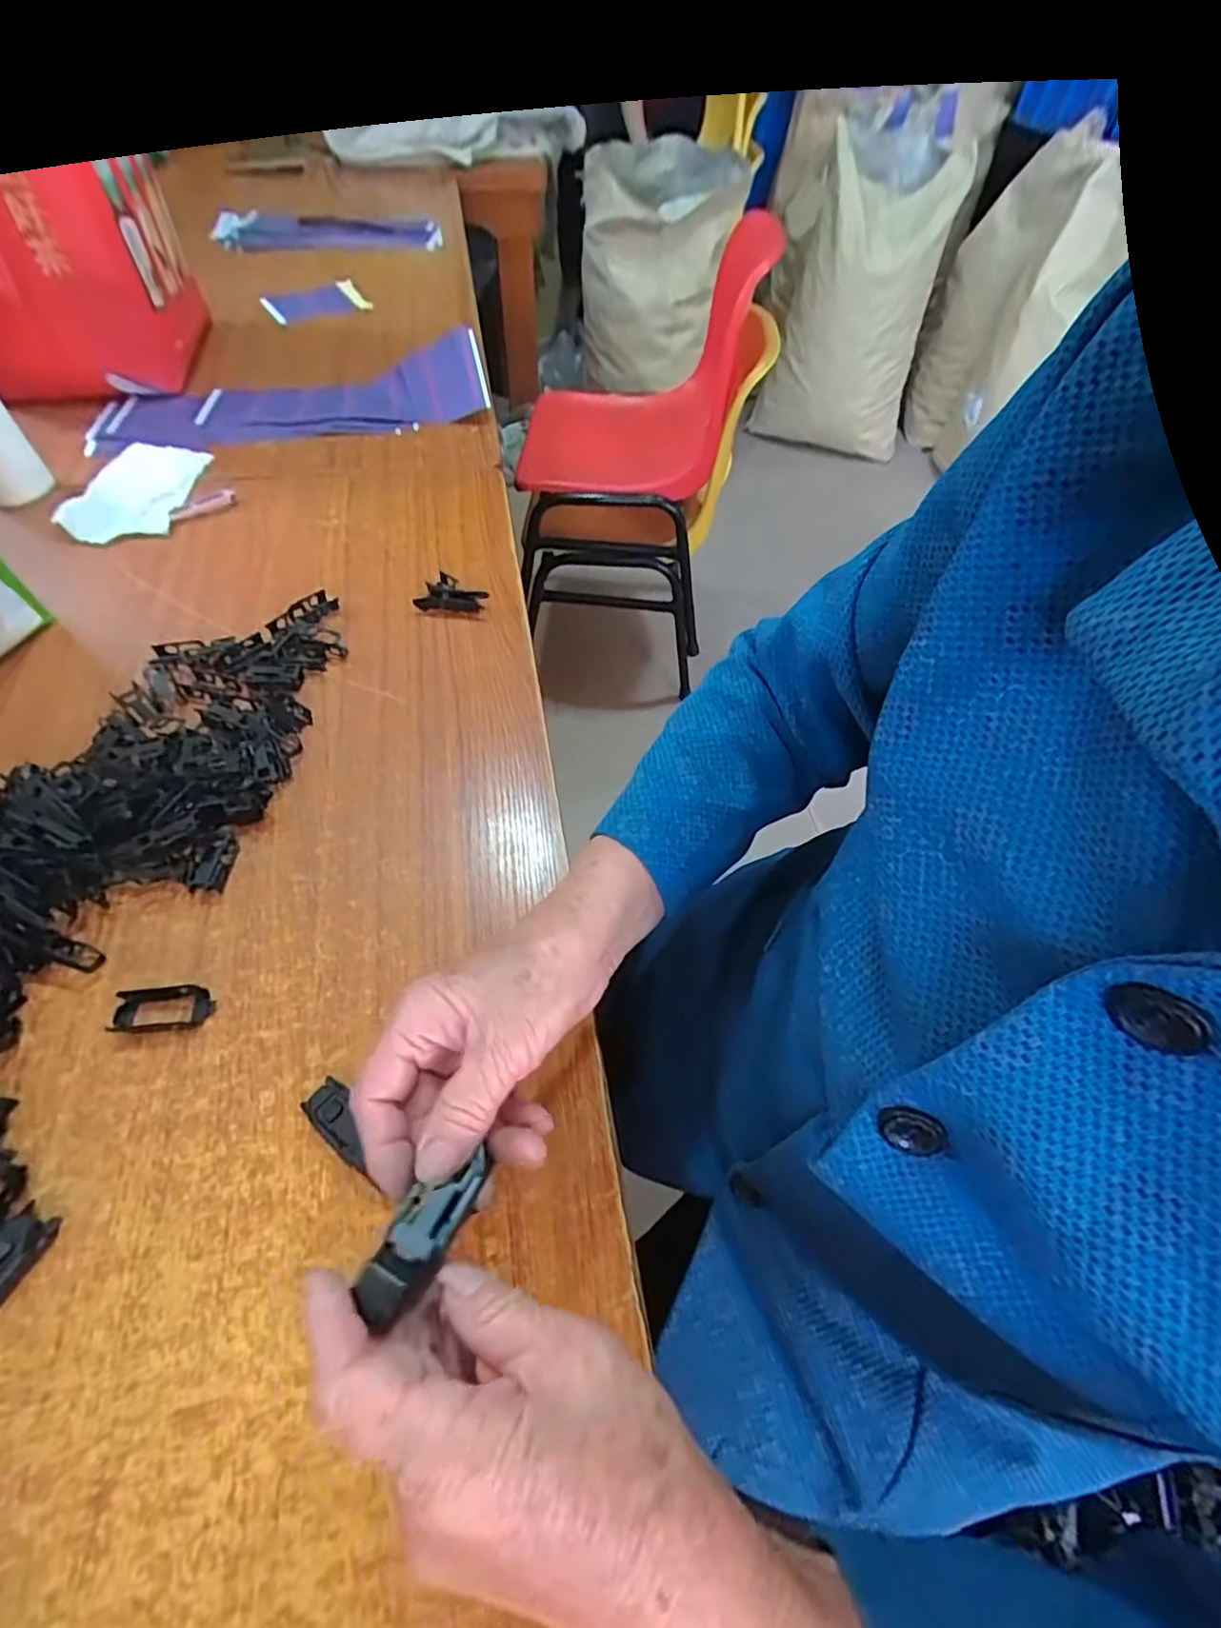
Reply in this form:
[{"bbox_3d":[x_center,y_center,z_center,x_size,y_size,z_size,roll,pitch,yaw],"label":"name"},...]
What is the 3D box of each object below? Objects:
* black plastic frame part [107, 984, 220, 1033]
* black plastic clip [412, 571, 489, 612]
[{"bbox_3d":[-0.253,0.109,0.366,0.054,0.012,0.023,-4,55,-8],"label":"black plastic frame part"},{"bbox_3d":[-0.140,-0.196,0.581,0.060,0.019,0.037,0,55,-3],"label":"black plastic clip"}]

